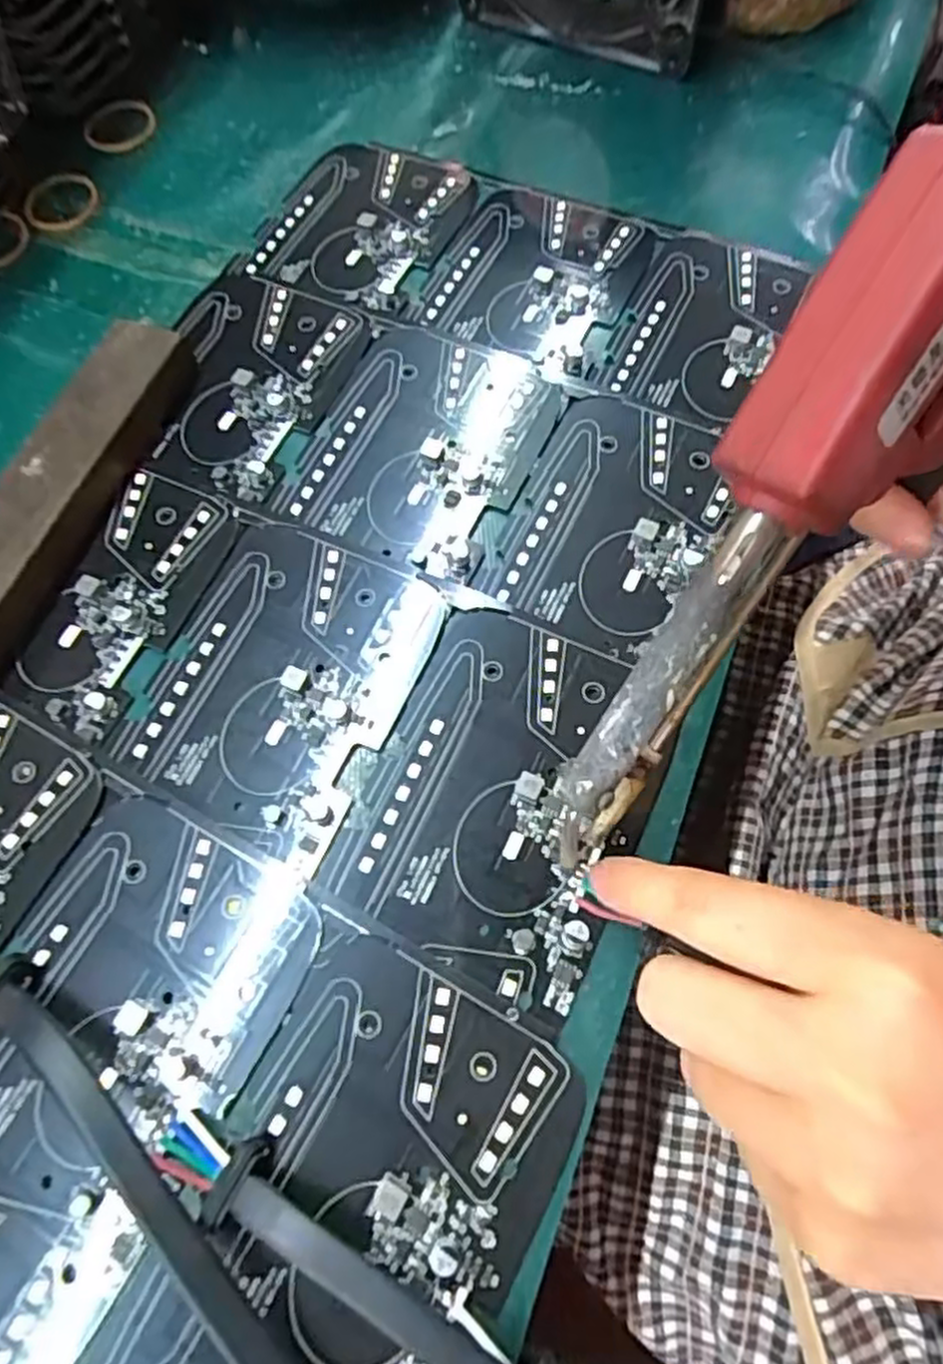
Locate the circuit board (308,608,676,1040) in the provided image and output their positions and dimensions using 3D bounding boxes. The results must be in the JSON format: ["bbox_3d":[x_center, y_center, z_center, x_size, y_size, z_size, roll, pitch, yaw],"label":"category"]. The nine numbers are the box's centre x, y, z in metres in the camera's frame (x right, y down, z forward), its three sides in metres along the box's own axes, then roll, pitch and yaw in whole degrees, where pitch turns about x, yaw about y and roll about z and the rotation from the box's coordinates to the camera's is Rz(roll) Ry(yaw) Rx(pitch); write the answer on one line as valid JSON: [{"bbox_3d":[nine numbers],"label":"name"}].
[{"bbox_3d":[0.011,0.031,0.220,0.080,0.004,0.101,26,71,12],"label":"circuit board"}]

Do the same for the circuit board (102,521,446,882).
[{"bbox_3d":[-0.059,-0.002,0.238,0.074,0.004,0.096,22,70,11],"label":"circuit board"}]

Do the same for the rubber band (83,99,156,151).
[{"bbox_3d":[-0.162,-0.257,0.347,0.033,0.005,0.027,-24,69,-8],"label":"rubber band"}]

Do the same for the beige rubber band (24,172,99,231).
[{"bbox_3d":[-0.178,-0.208,0.326,0.032,0.004,0.034,-29,69,-10],"label":"beige rubber band"}]

